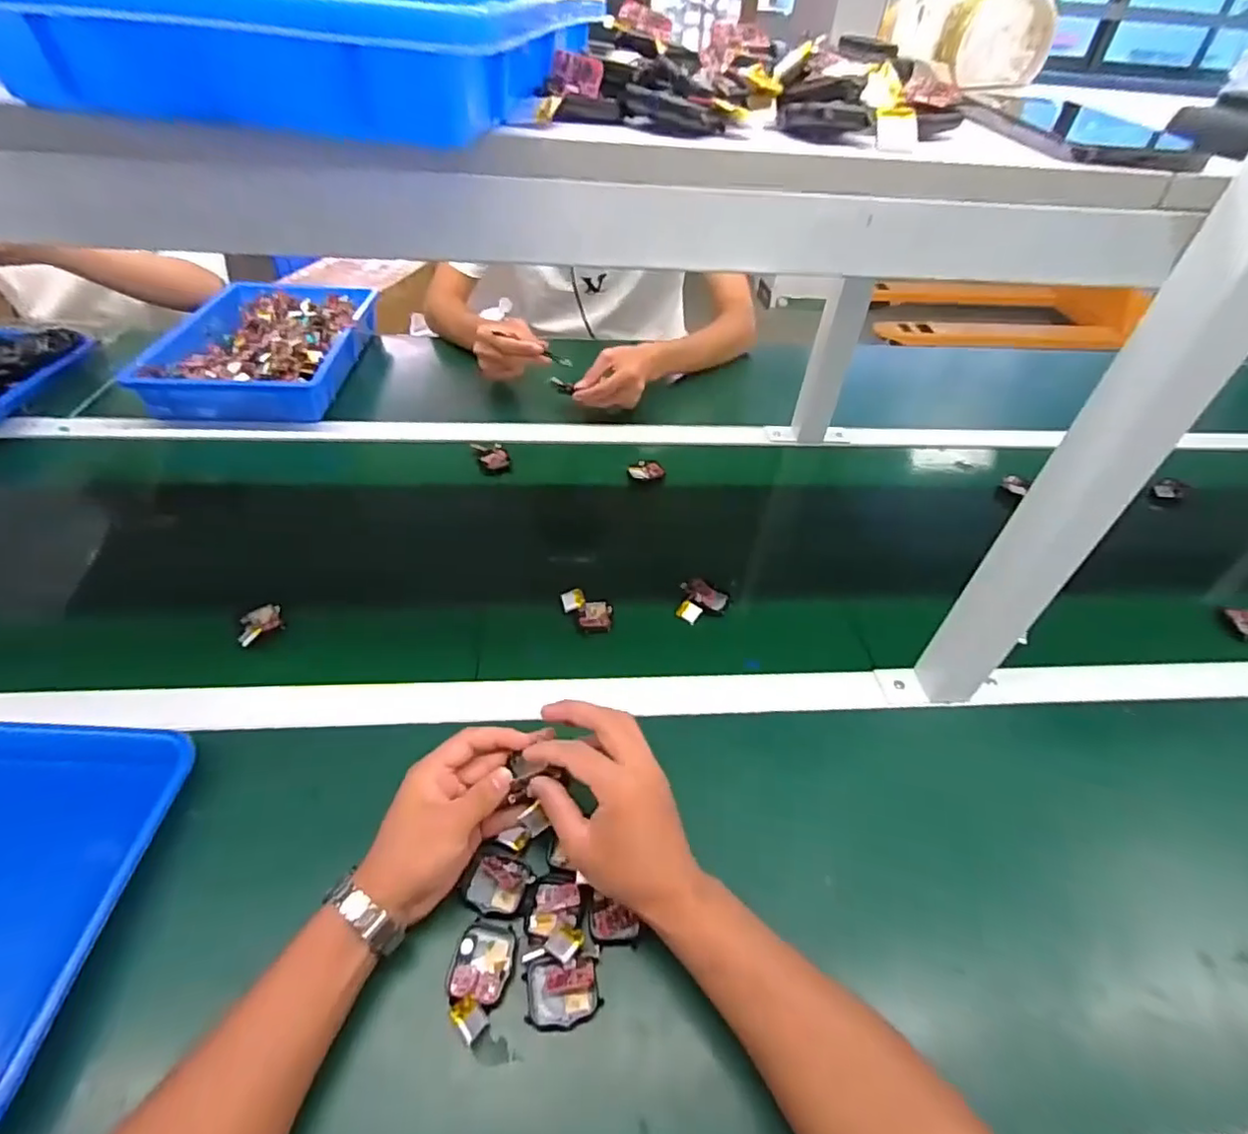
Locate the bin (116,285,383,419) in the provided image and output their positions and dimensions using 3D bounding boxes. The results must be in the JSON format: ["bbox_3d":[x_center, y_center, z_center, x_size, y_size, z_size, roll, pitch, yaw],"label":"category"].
[{"bbox_3d":[-0.542,-0.343,0.937,0.266,0.063,0.378,1,45,-4],"label":"bin"}]

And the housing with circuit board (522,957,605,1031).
[{"bbox_3d":[-0.039,0.272,0.390,0.048,0.015,0.037,2,45,-3],"label":"housing with circuit board"}]

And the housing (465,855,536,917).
[{"bbox_3d":[-0.089,0.225,0.433,0.044,0.015,0.037,11,45,7],"label":"housing"}]

